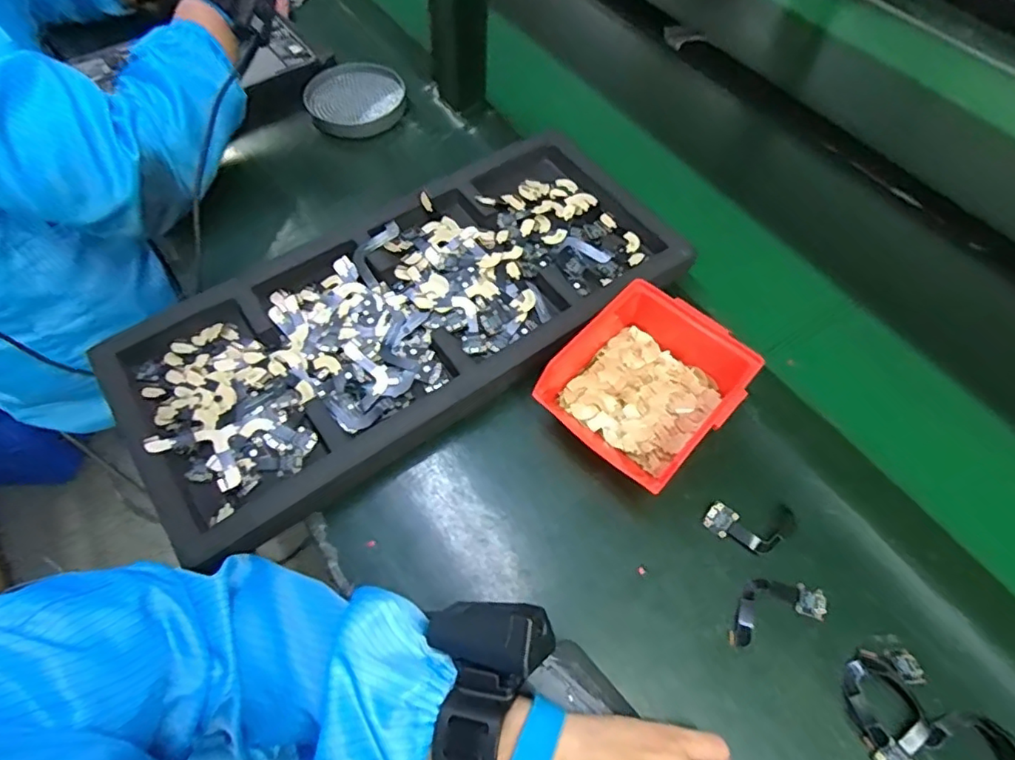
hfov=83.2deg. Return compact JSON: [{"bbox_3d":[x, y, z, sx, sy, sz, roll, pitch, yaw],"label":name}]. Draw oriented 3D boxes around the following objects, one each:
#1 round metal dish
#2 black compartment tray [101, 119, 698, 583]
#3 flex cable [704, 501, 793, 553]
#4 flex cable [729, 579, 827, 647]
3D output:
[{"bbox_3d":[-0.181,-0.337,0.687,0.111,0.023,0.116,1,59,-2],"label":"round metal dish"},{"bbox_3d":[-0.083,-0.065,0.512,0.497,0.043,0.234,-31,65,-20],"label":"black compartment tray"},{"bbox_3d":[0.183,0.110,0.428,0.067,0.006,0.034,5,58,0],"label":"flex cable"},{"bbox_3d":[0.187,0.159,0.404,0.077,0.004,0.035,-13,60,-11],"label":"flex cable"}]

